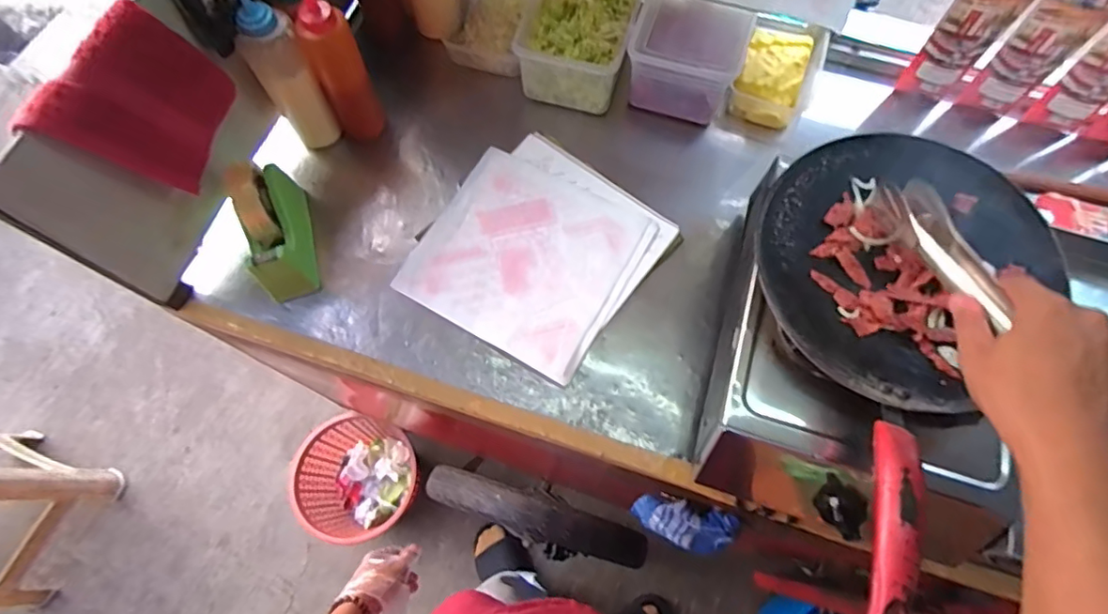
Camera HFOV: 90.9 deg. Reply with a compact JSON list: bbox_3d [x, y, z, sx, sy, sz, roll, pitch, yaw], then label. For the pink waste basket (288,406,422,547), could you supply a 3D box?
[{"bbox_3d":[-0.492,0.441,1.421,0.288,0.220,0.299,0,69,-1],"label":"pink waste basket"}]

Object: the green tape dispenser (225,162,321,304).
[{"bbox_3d":[-0.345,-0.095,0.674,0.060,0.124,0.150,-15,70,-6],"label":"green tape dispenser"}]

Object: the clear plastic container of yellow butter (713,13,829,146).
[{"bbox_3d":[0.329,-0.348,0.802,0.111,0.073,0.201,24,71,8],"label":"clear plastic container of yellow butter"}]

